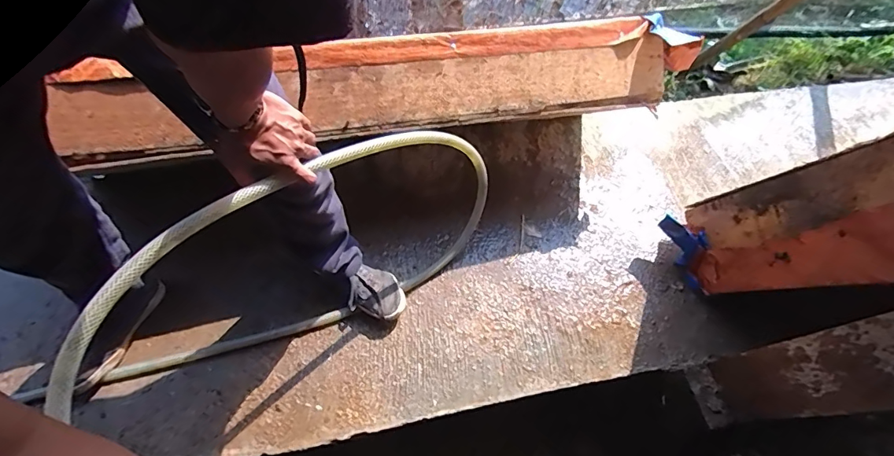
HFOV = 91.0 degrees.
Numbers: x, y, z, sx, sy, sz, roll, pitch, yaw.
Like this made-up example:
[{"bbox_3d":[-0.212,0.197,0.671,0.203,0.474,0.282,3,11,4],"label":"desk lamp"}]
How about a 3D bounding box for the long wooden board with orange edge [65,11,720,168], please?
[{"bbox_3d":[-0.075,-0.268,0.831,1.164,0.019,0.172,-9,104,-10],"label":"long wooden board with orange edge"}]

